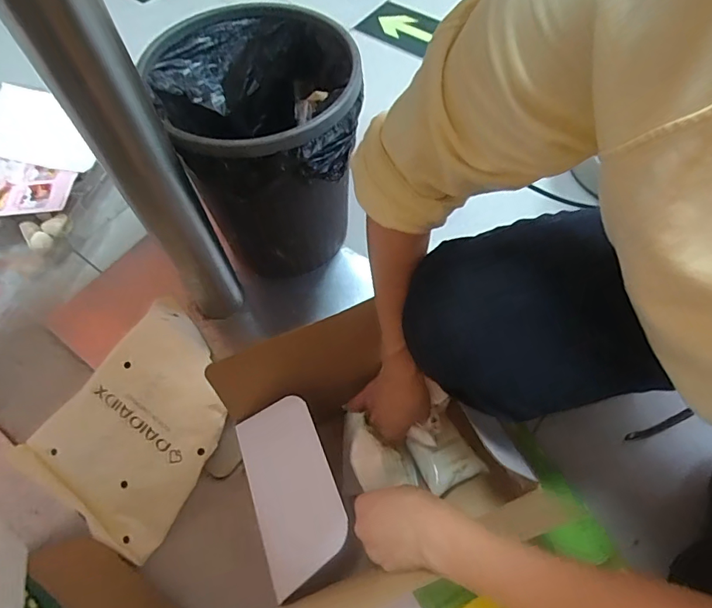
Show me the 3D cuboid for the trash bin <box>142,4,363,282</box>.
[{"bbox_3d":[-0.116,-0.219,0.695,0.249,0.293,0.304,-25,63,-11],"label":"trash bin"}]

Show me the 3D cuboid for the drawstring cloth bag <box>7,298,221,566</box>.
[{"bbox_3d":[-0.291,0.155,0.650,0.230,0.075,0.285,30,67,17],"label":"drawstring cloth bag"}]

